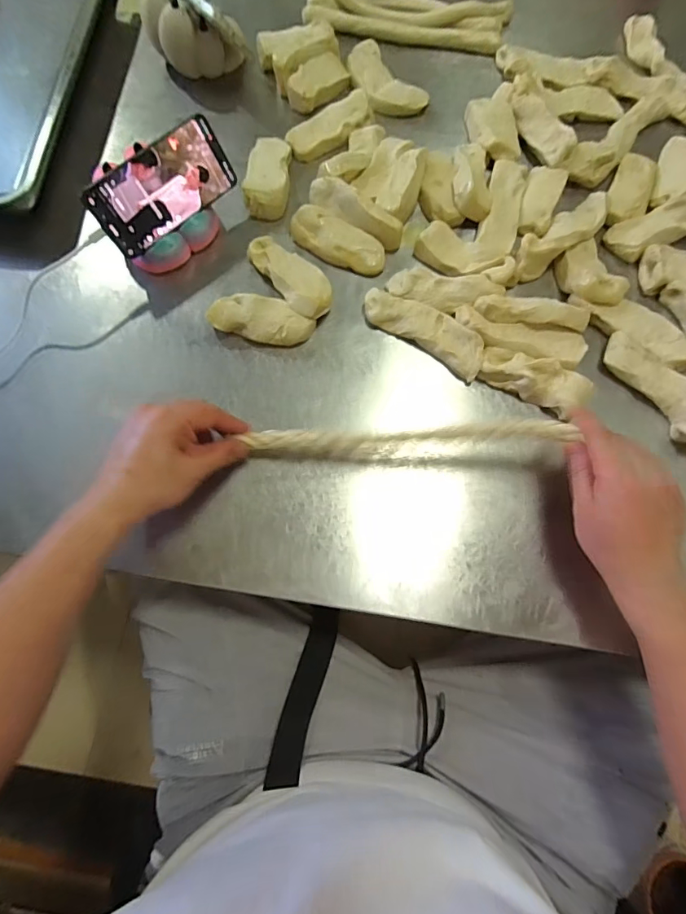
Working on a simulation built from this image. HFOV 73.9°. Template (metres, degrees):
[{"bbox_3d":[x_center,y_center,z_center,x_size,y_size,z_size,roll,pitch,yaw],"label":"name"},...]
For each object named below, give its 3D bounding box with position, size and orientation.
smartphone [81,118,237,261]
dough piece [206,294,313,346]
[{"bbox_3d":[-0.198,-0.302,0.511,0.164,0.075,0.006,-43,48,-12],"label":"smartphone"},{"bbox_3d":[-0.091,-0.155,0.515,0.110,0.030,0.046,18,74,4],"label":"dough piece"}]

